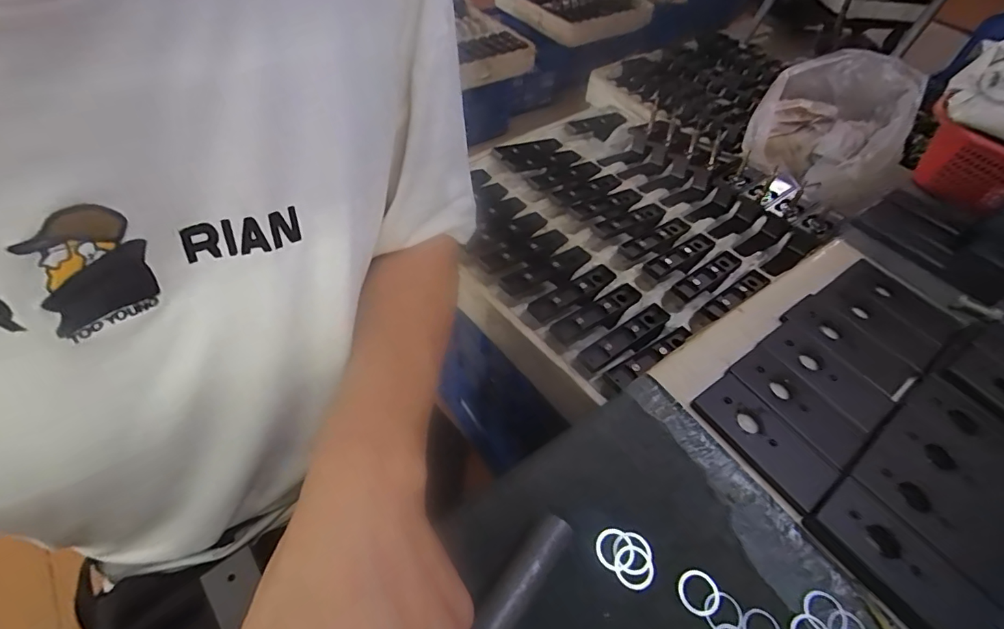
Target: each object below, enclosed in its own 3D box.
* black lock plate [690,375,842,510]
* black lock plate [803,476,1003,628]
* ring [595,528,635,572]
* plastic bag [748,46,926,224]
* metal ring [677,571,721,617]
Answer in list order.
[{"bbox_3d":[0.200,0.093,0.363,0.049,0.008,0.102,-27,58,-23],"label":"black lock plate"},{"bbox_3d":[0.259,0.160,0.304,0.054,0.009,0.102,-24,57,-21],"label":"black lock plate"},{"bbox_3d":[0.075,0.156,0.315,0.025,0.004,0.026,2,51,-2],"label":"ring"},{"bbox_3d":[0.675,-0.383,0.966,0.286,0.185,0.265,26,54,16],"label":"plastic bag"},{"bbox_3d":[0.126,0.178,0.304,0.025,0.004,0.026,2,51,-2],"label":"metal ring"}]

